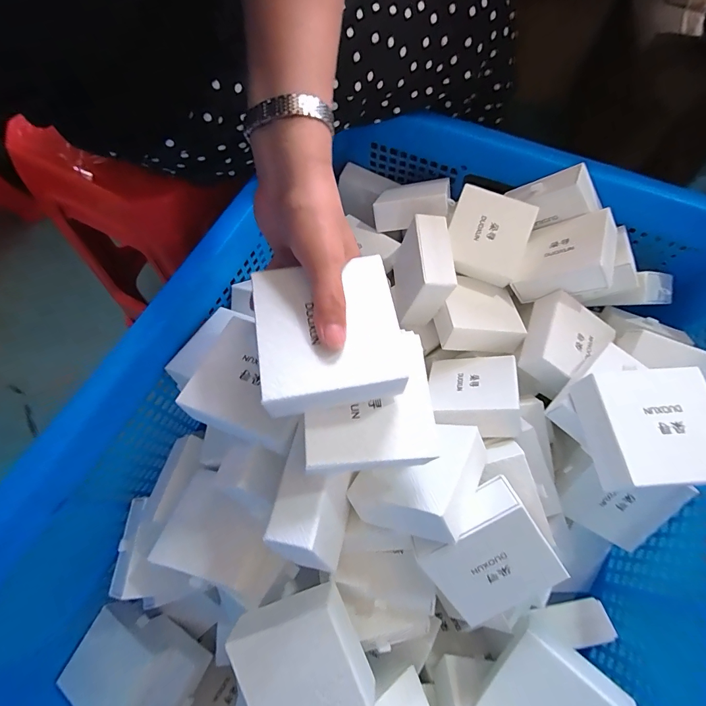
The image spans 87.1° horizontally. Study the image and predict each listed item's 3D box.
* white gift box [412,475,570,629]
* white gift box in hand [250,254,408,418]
[{"bbox_3d":[0.110,0.165,0.304,0.091,0.028,0.093,-33,104,9],"label":"white gift box"},{"bbox_3d":[-0.018,-0.009,0.246,0.091,0.037,0.096,-9,66,-5],"label":"white gift box in hand"}]

